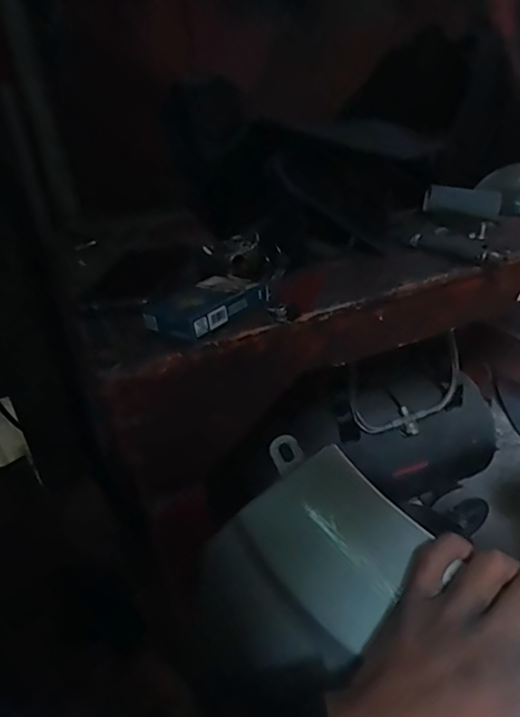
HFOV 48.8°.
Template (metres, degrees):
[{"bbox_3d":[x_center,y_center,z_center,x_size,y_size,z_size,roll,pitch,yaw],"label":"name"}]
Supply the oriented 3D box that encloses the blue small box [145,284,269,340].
[{"bbox_3d":[-0.042,-0.041,0.446,0.052,0.024,0.090,18,37,39],"label":"blue small box"}]

